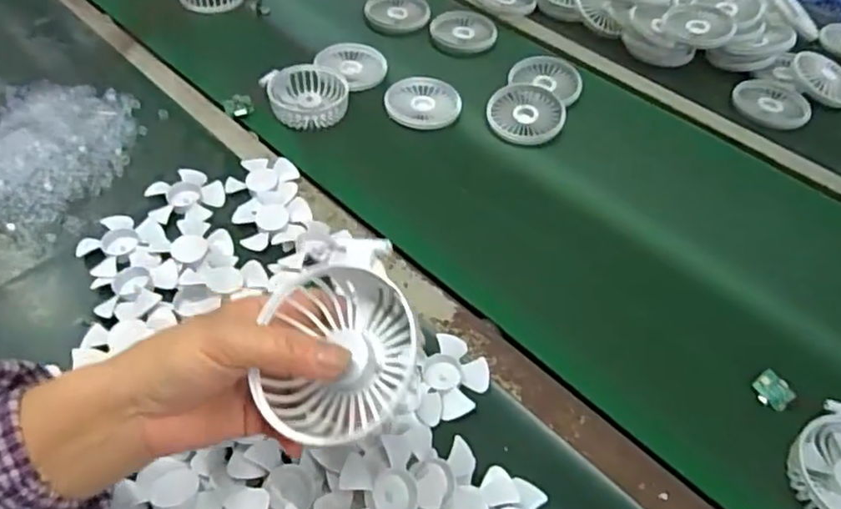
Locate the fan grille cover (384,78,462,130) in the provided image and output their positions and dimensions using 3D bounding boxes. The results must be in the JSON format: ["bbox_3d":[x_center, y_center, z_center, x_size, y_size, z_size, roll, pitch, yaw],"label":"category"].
[{"bbox_3d":[0.002,-0.176,0.747,0.087,0.019,0.087,4,48,-2],"label":"fan grille cover"}]

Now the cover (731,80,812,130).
[{"bbox_3d":[0.429,-0.184,0.777,0.084,0.009,0.089,-31,57,-28],"label":"cover"}]

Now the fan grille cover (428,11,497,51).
[{"bbox_3d":[0.059,-0.303,0.862,0.087,0.014,0.089,10,48,3],"label":"fan grille cover"}]

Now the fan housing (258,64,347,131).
[{"bbox_3d":[-0.129,-0.183,0.727,0.090,0.029,0.084,-11,50,-14],"label":"fan housing"}]

